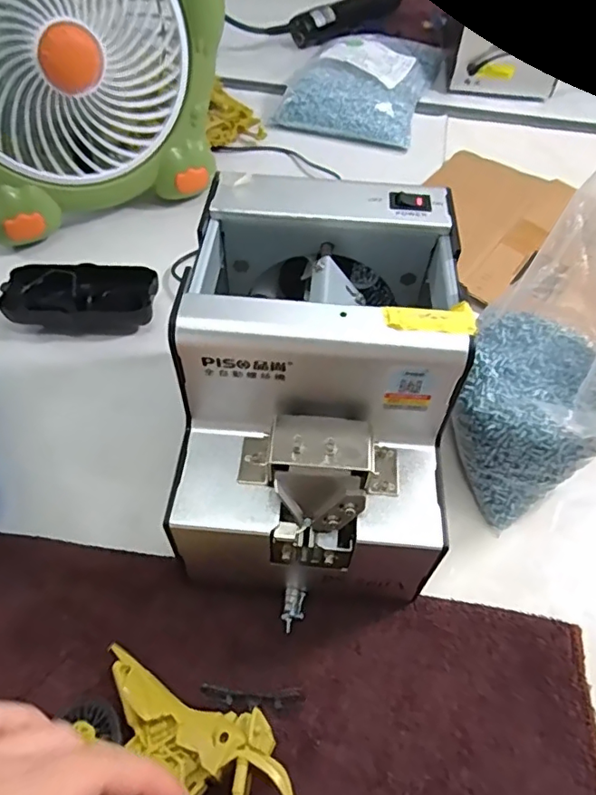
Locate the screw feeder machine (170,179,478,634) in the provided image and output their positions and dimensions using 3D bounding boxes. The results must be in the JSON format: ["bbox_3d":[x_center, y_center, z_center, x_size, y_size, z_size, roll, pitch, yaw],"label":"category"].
[{"bbox_3d":[0.009,0.000,0.287,0.124,0.142,0.171,3,54,1],"label":"screw feeder machine"}]

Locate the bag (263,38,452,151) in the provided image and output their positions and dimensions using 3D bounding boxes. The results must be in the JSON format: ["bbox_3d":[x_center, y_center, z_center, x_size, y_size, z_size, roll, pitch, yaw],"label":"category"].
[{"bbox_3d":[0.078,-0.383,0.643,0.154,0.039,0.235,16,55,10],"label":"bag"}]

